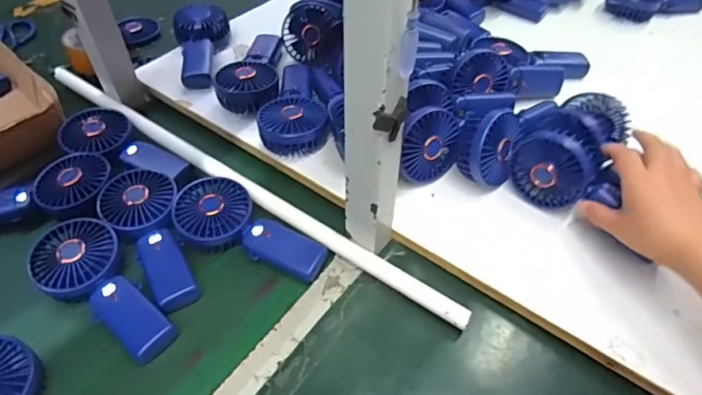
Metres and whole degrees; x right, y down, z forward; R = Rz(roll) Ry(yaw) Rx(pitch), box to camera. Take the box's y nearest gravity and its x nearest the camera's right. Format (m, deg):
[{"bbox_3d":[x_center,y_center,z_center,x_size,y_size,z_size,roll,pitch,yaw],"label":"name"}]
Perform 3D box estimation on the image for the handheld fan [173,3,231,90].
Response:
[{"bbox_3d":[-0.230,-0.234,0.742,0.085,0.043,0.162,-10,53,-9],"label":"handheld fan"}]

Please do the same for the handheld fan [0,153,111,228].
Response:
[{"bbox_3d":[-0.379,0.001,0.577,0.176,0.038,0.100,-16,52,4],"label":"handheld fan"}]

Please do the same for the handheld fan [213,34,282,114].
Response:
[{"bbox_3d":[-0.146,-0.188,0.702,0.084,0.045,0.179,-3,52,-3],"label":"handheld fan"}]

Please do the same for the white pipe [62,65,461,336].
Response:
[{"bbox_3d":[-0.159,-0.031,0.595,0.676,0.021,0.021,29,57,21],"label":"white pipe"}]

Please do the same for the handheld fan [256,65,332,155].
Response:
[{"bbox_3d":[-0.086,-0.125,0.650,0.089,0.045,0.187,-11,53,-9],"label":"handheld fan"}]

